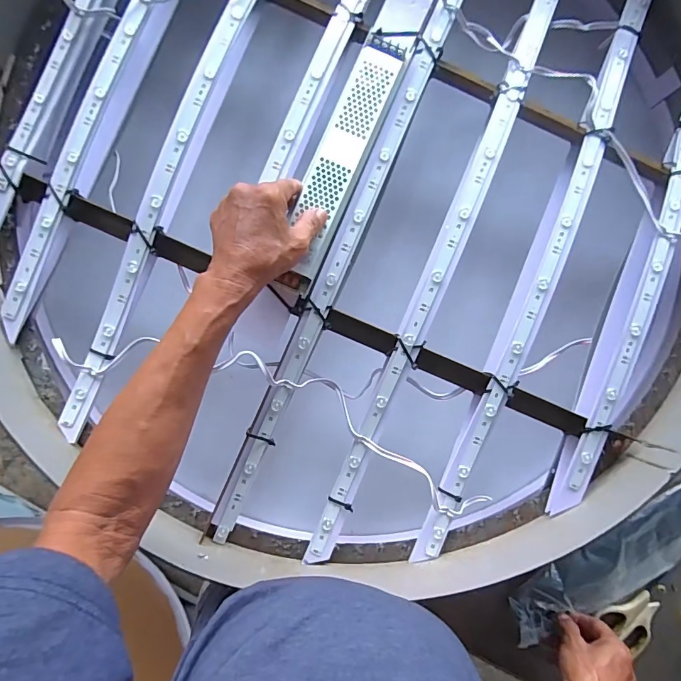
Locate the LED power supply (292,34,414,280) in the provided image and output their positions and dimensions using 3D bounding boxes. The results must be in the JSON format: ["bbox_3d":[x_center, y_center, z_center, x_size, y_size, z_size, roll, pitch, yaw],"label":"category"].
[{"bbox_3d":[0.004,-0.205,0.461,0.055,0.019,0.278,21,88,-1],"label":"LED power supply"}]

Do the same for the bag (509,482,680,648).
[{"bbox_3d":[0.382,0.294,0.561,0.337,0.019,0.099,-24,89,-8],"label":"bag"}]

